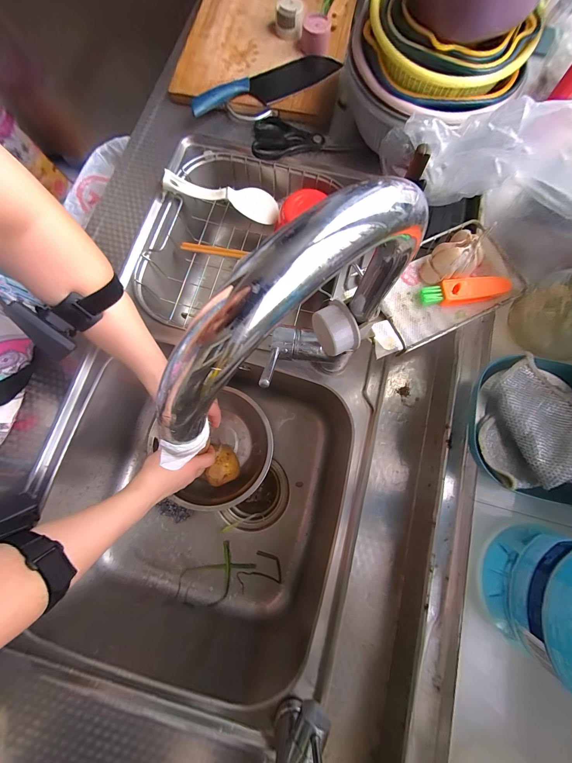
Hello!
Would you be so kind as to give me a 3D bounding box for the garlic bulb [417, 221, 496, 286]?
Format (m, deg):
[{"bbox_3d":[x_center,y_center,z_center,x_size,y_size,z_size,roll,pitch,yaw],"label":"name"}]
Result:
[{"bbox_3d":[0.188,-0.136,0.314,0.064,0.036,0.045,-36,79,-8],"label":"garlic bulb"}]

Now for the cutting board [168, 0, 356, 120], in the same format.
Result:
[{"bbox_3d":[-0.028,-0.677,0.546,0.294,0.029,0.415,11,77,3],"label":"cutting board"}]

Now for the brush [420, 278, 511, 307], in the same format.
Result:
[{"bbox_3d":[0.201,-0.101,0.323,0.095,0.014,0.025,-5,77,-1],"label":"brush"}]

